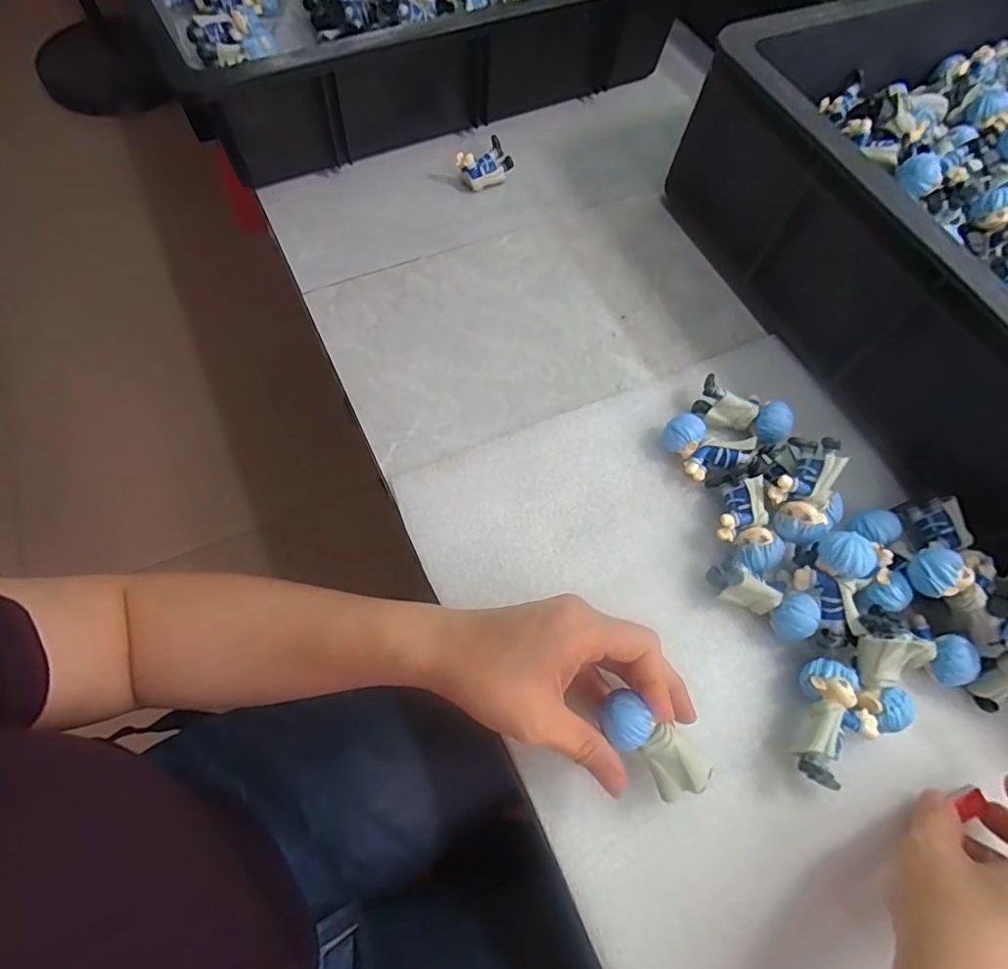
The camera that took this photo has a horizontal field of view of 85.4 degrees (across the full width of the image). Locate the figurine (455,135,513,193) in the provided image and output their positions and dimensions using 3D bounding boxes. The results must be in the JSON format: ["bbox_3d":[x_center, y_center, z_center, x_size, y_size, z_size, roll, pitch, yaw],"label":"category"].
[{"bbox_3d":[-0.015,-0.261,0.450,0.045,0.029,0.022,-41,74,-20],"label":"figurine"}]

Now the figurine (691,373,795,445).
[{"bbox_3d":[0.159,-0.045,0.368,0.061,0.029,0.025,27,66,8],"label":"figurine"}]

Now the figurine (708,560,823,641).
[{"bbox_3d":[0.151,0.065,0.317,0.060,0.026,0.027,32,67,10],"label":"figurine"}]

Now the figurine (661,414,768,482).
[{"bbox_3d":[0.132,-0.019,0.355,0.063,0.027,0.032,27,66,8],"label":"figurine"}]

